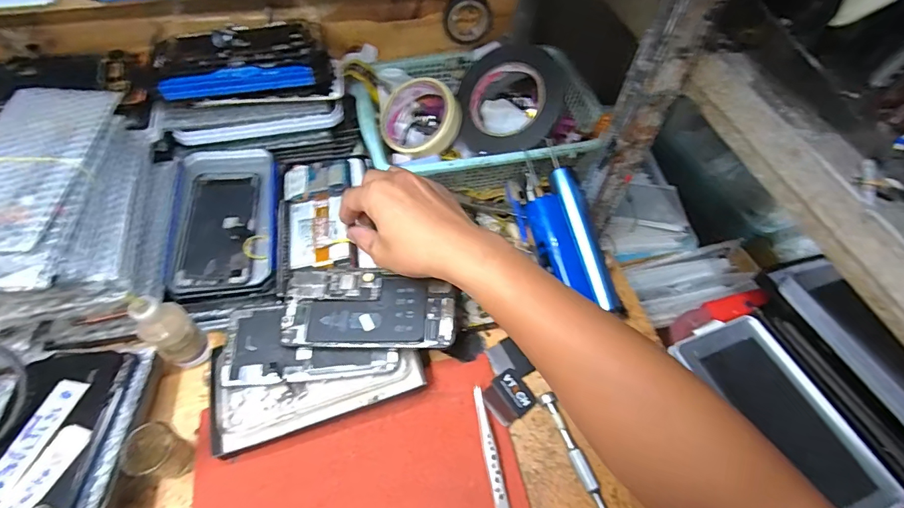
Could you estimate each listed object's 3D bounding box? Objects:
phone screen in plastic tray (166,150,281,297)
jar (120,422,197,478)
[{"bbox_3d":[-0.235,-0.042,0.461,0.098,0.019,0.175,-8,57,-8],"label":"phone screen in plastic tray"},{"bbox_3d":[-0.229,0.155,0.349,0.036,0.037,0.037,3,56,0],"label":"jar"}]

